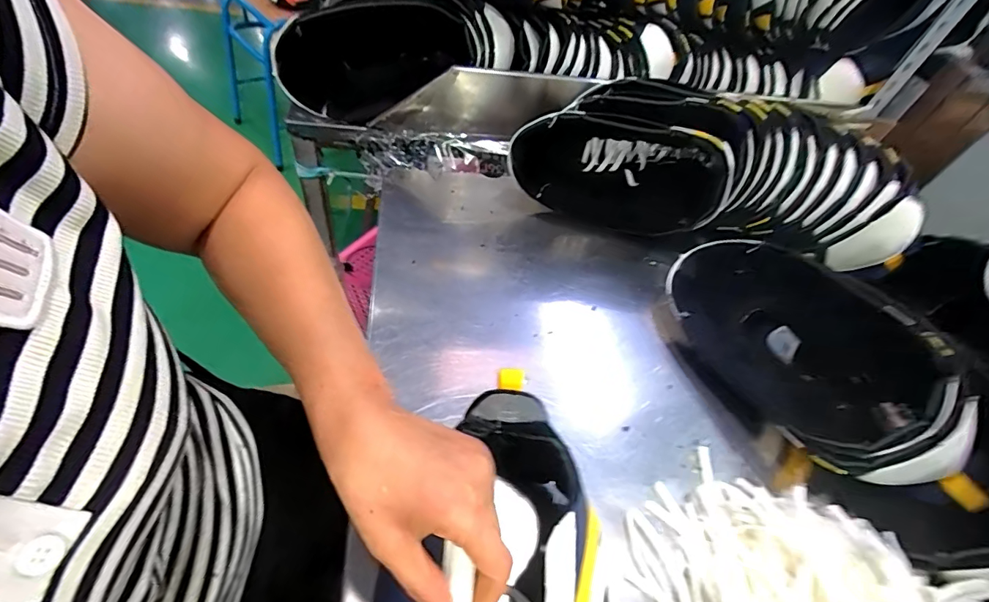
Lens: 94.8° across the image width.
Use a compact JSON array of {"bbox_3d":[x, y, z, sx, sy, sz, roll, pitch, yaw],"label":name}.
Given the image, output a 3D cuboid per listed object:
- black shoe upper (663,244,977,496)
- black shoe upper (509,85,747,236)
[{"bbox_3d":[0.272,0.040,0.410,0.123,0.104,0.256,-22,57,-26],"label":"black shoe upper"},{"bbox_3d":[0.156,-0.177,0.531,0.249,0.133,0.135,18,49,5],"label":"black shoe upper"}]

